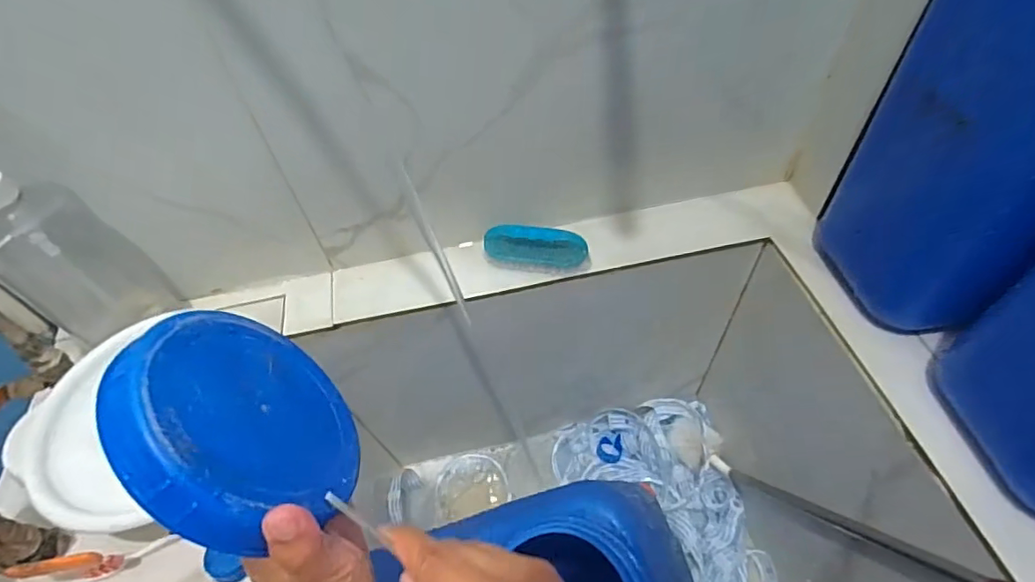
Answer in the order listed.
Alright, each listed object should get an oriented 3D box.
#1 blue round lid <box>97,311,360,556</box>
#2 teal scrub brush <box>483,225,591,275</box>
[{"bbox_3d":[-0.127,0.061,0.252,0.017,0.111,0.113,-40,9,12],"label":"blue round lid"},{"bbox_3d":[0.022,-0.050,0.626,0.122,0.034,0.044,1,53,6],"label":"teal scrub brush"}]

